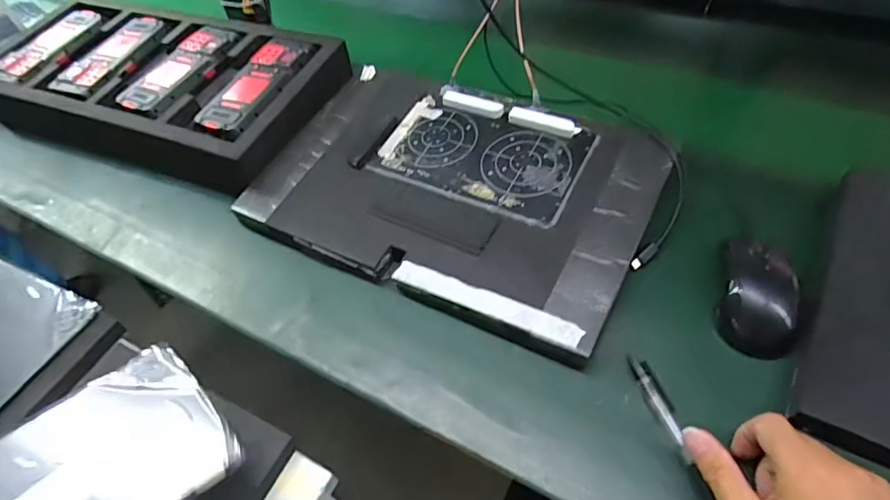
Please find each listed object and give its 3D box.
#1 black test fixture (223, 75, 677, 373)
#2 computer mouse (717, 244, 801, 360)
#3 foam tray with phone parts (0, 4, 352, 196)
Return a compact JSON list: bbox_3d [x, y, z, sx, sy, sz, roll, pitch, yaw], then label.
[{"bbox_3d":[0.007,-0.071,0.535,0.386,0.037,0.263,21,58,20],"label":"black test fixture"},{"bbox_3d":[0.263,0.039,0.439,0.054,0.037,0.091,11,55,14],"label":"computer mouse"},{"bbox_3d":[-0.390,-0.222,0.696,0.511,0.082,0.215,17,56,18],"label":"foam tray with phone parts"}]

